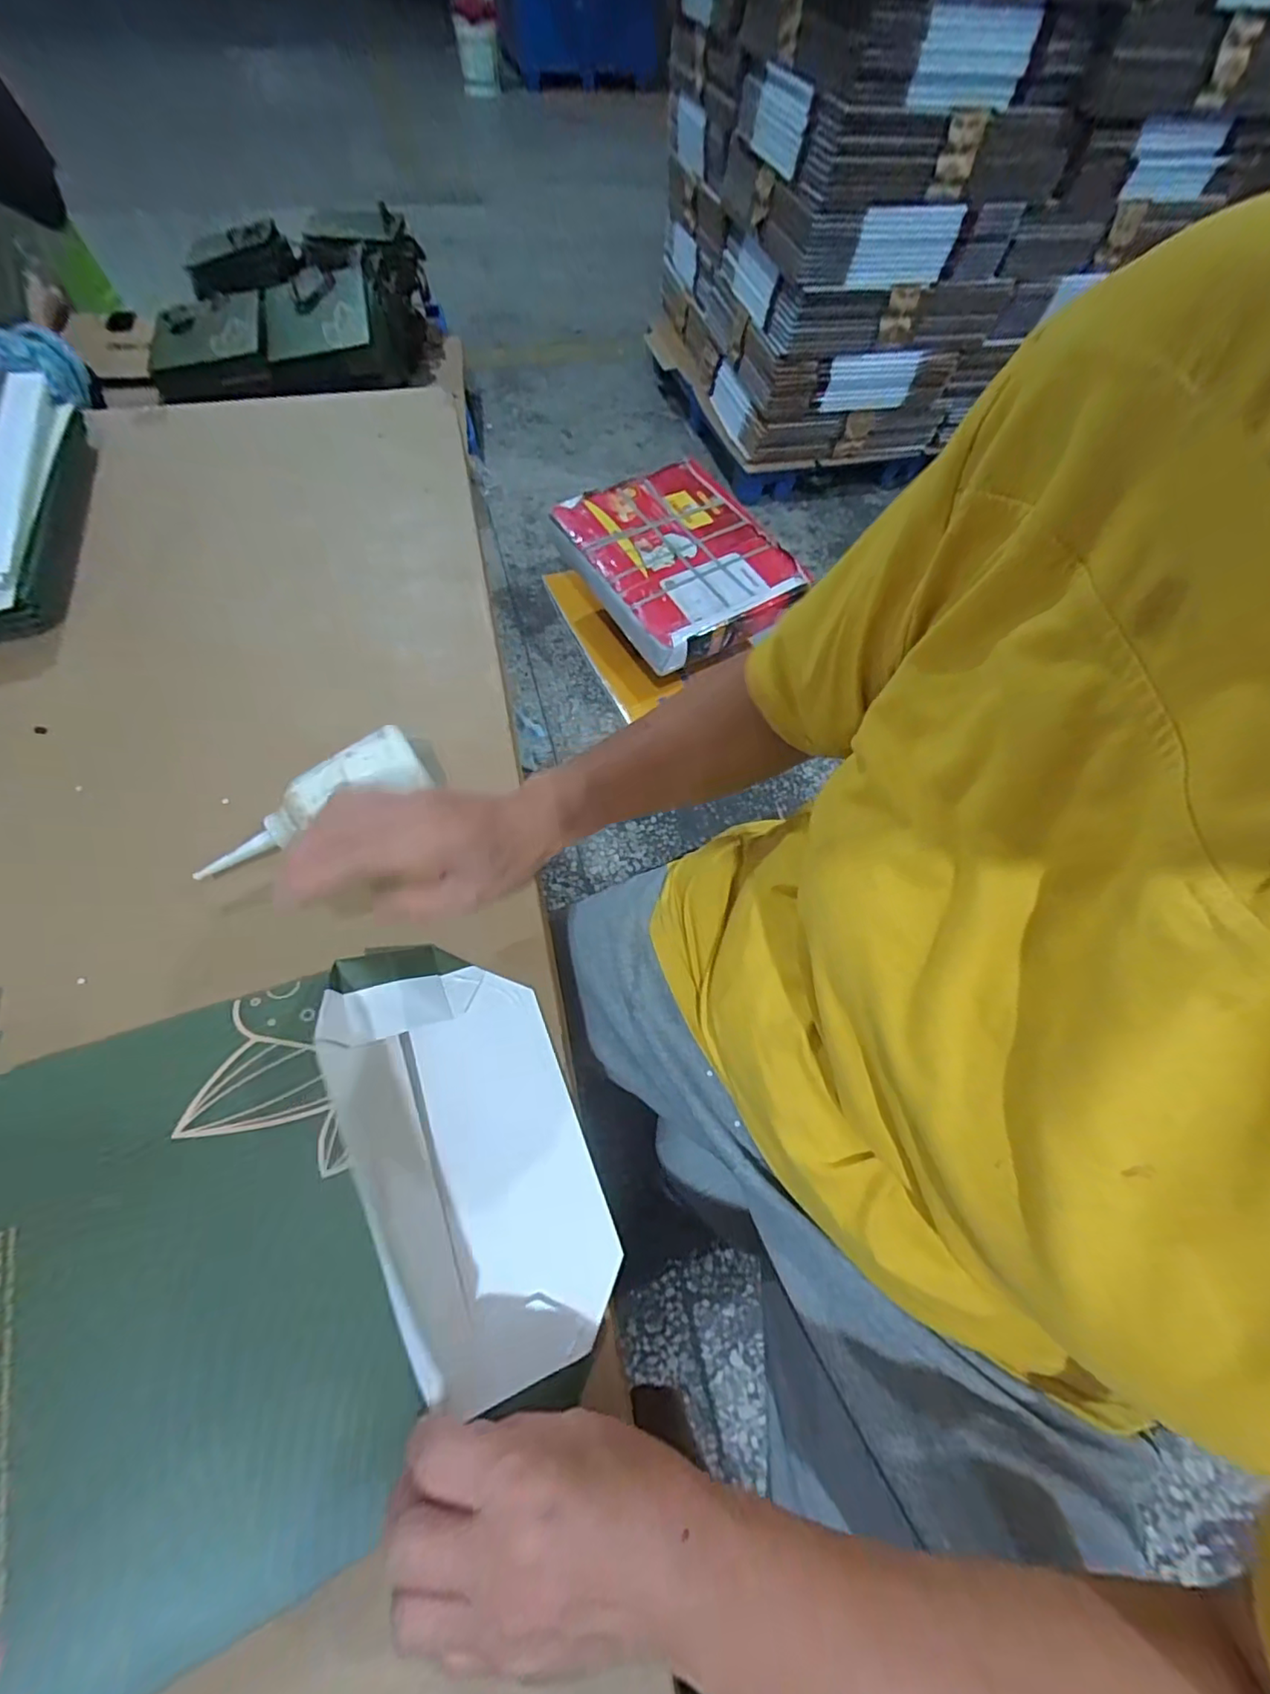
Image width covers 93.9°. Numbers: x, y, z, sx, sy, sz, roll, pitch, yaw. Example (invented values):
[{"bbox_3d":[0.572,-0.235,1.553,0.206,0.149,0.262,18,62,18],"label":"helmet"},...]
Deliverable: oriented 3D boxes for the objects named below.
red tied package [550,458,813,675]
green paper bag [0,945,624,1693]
[{"bbox_3d":[0.102,-0.682,1.396,0.437,0.125,0.502,-30,66,-19],"label":"red tied package"},{"bbox_3d":[-0.179,0.200,0.306,0.307,0.052,0.257,-19,63,-14],"label":"green paper bag"}]

